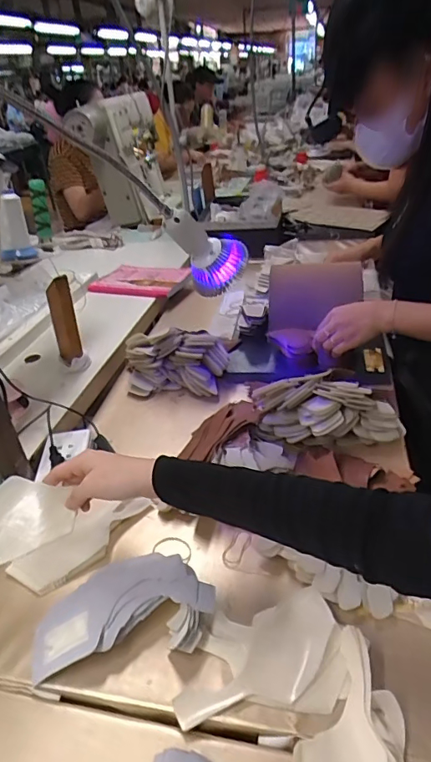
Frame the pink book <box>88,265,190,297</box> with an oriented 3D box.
[{"bbox_3d":[-0.203,-0.270,1.299,0.232,0.023,0.156,11,44,24],"label":"pink book"}]

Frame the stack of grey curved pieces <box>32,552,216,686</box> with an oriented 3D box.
[{"bbox_3d":[-0.101,0.241,0.533,0.194,0.040,0.121,-9,34,-4],"label":"stack of grey curved pieces"}]

